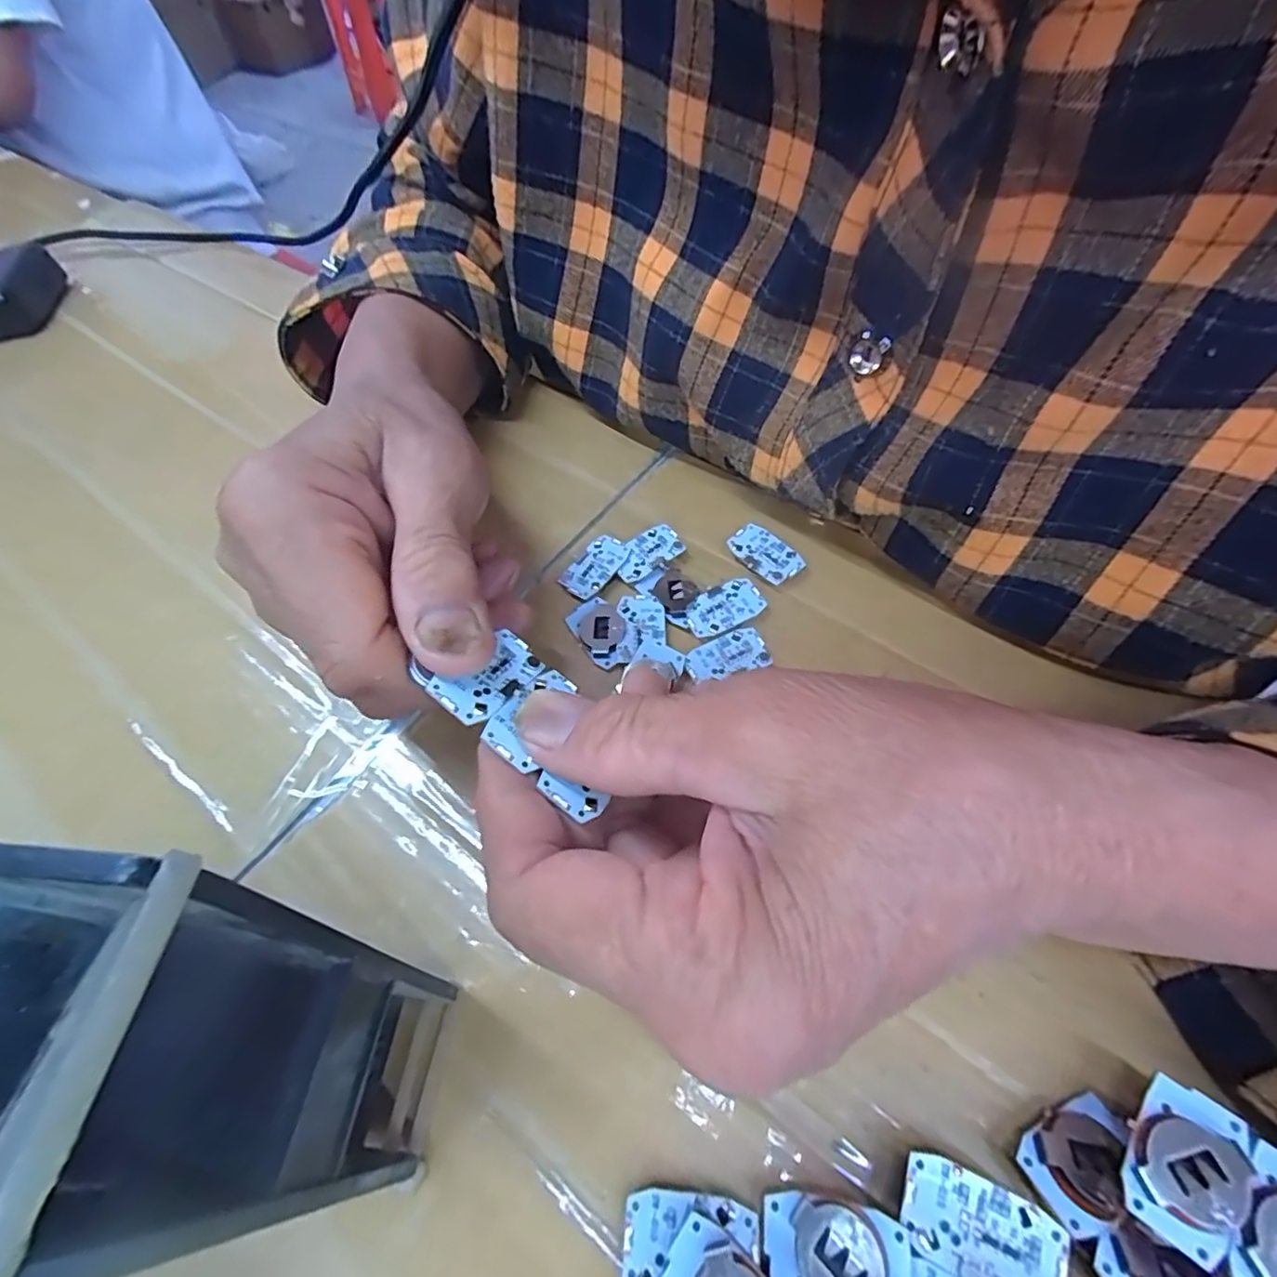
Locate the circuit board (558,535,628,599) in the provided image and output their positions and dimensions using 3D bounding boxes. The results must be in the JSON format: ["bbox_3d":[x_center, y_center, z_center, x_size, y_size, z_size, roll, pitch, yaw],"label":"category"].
[{"bbox_3d":[-0.017,-0.029,0.236,0.017,0.004,0.029,29,63,23],"label":"circuit board"}]

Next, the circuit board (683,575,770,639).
[{"bbox_3d":[0.032,-0.012,0.221,0.030,0.004,0.018,-31,58,-15],"label":"circuit board"}]

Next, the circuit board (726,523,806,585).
[{"bbox_3d":[0.050,-0.033,0.237,0.019,0.008,0.029,-37,60,-19],"label":"circuit board"}]

